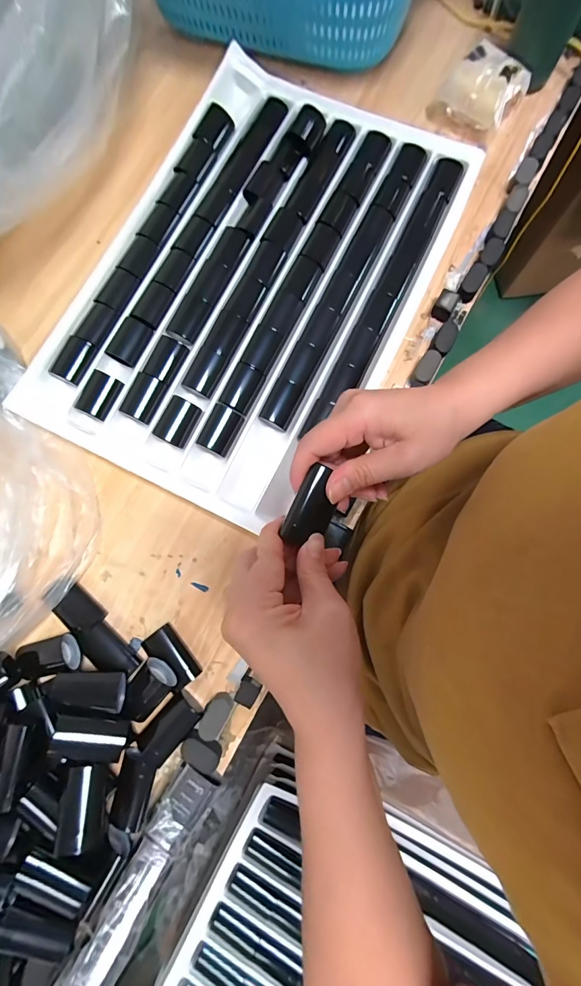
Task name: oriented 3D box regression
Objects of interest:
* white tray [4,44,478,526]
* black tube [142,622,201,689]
[{"bbox_3d":[-0.037,-0.237,0.422,0.331,0.032,0.491,26,81,5],"label":"white tray"},{"bbox_3d":[-0.112,0.155,0.357,0.027,0.023,0.058,-40,82,-6],"label":"black tube"}]

